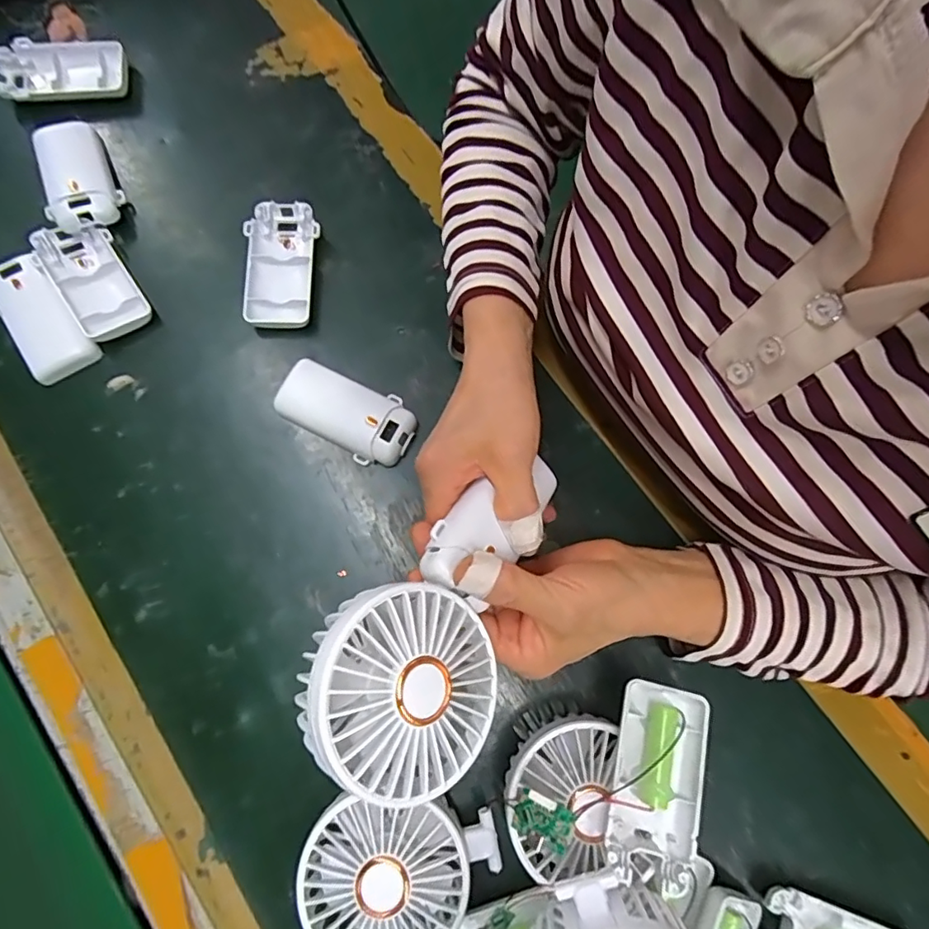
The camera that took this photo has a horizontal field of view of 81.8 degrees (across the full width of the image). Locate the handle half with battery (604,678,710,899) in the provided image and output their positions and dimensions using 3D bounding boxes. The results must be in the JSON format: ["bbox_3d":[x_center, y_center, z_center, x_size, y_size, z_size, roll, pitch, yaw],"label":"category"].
[{"bbox_3d":[0.100,0.165,0.282,0.044,0.024,0.090,12,78,2],"label":"handle half with battery"}]

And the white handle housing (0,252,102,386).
[{"bbox_3d":[-0.293,-0.101,0.368,0.046,0.018,0.091,-37,81,-8],"label":"white handle housing"}]

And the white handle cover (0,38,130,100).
[{"bbox_3d":[-0.311,-0.305,0.414,0.098,0.022,0.050,-8,78,-2],"label":"white handle cover"}]

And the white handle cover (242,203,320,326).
[{"bbox_3d":[-0.130,-0.143,0.385,0.048,0.016,0.094,-1,78,-1],"label":"white handle cover"}]

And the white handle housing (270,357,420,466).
[{"bbox_3d":[-0.079,-0.036,0.365,0.094,0.015,0.049,31,79,6],"label":"white handle housing"}]

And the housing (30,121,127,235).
[{"bbox_3d":[-0.284,-0.211,0.391,0.047,0.025,0.094,-26,79,-6],"label":"housing"}]

